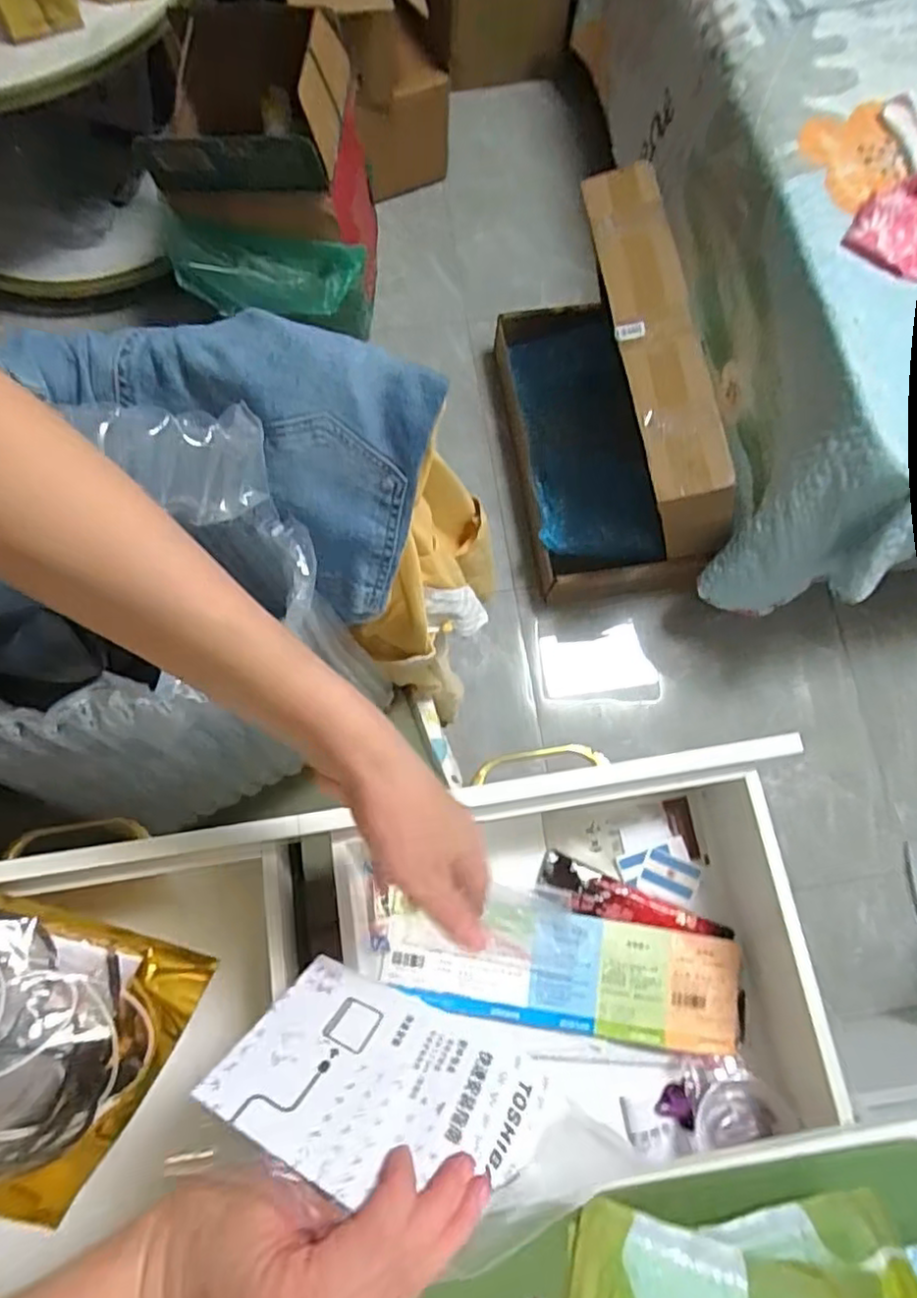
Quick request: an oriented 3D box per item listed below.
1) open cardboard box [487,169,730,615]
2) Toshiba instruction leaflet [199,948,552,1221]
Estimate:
[{"bbox_3d":[0.247,-0.413,1.109,0.270,0.402,0.584,-9,76,-4],"label":"open cardboard box"},{"bbox_3d":[-0.032,0.210,0.314,0.149,0.104,0.012,20,106,13],"label":"Toshiba instruction leaflet"}]

